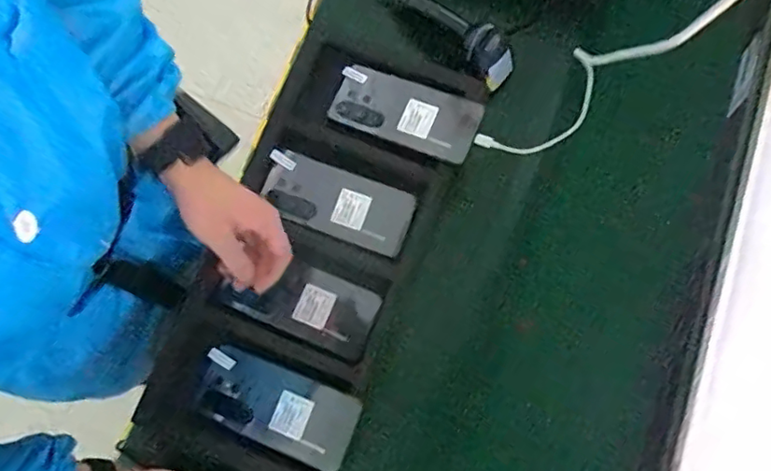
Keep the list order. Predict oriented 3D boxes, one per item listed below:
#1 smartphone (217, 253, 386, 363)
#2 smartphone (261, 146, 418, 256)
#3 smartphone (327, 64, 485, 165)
[{"bbox_3d":[-0.092,0.071,0.628,0.163,0.007,0.076,23,80,5],"label":"smartphone"},{"bbox_3d":[-0.055,-0.037,0.652,0.167,0.010,0.075,20,80,4],"label":"smartphone"},{"bbox_3d":[0.023,-0.142,0.661,0.167,0.007,0.075,22,86,11],"label":"smartphone"}]

